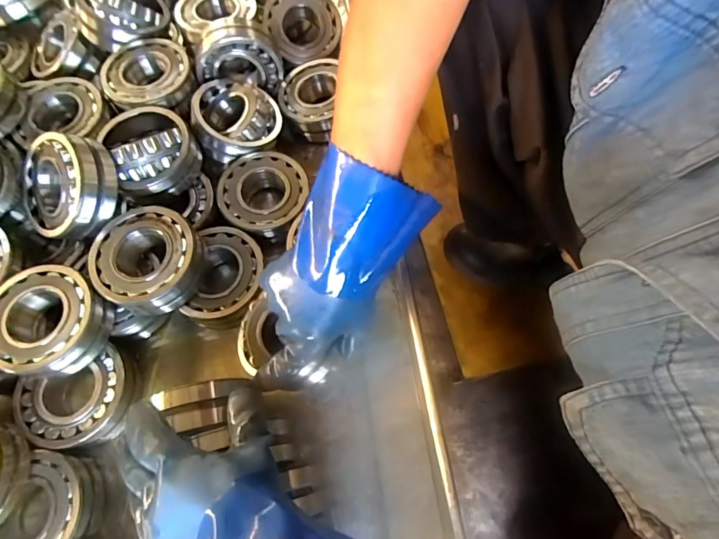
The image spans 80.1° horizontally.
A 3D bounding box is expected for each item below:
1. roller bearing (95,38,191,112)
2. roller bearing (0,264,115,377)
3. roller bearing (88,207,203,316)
[{"bbox_3d":[-0.288,-0.263,0.580,0.123,0.028,0.112,-1,68,1],"label":"roller bearing"},{"bbox_3d":[-0.336,0.056,0.461,0.109,0.050,0.112,-1,68,1],"label":"roller bearing"},{"bbox_3d":[-0.239,-0.013,0.488,0.116,0.043,0.114,-1,68,1],"label":"roller bearing"}]

